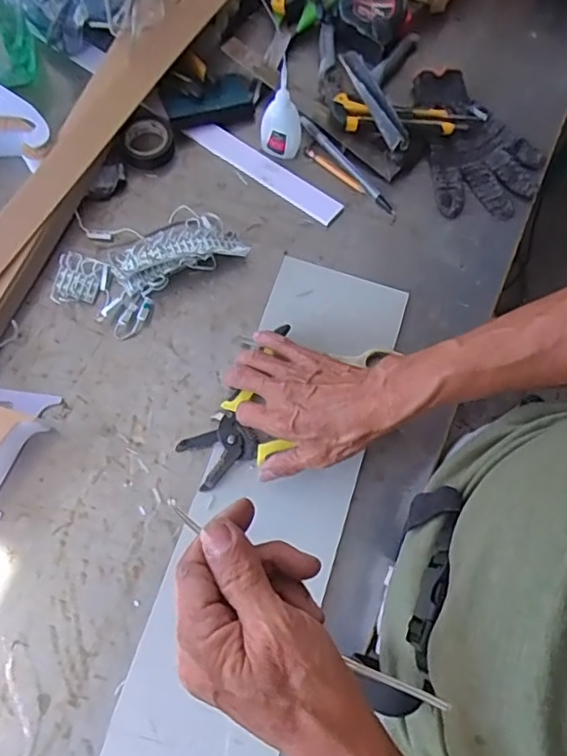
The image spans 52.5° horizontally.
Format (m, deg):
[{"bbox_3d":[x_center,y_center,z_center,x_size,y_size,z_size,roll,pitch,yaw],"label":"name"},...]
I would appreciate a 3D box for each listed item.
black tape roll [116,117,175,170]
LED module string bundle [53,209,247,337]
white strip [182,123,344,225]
[{"bbox_3d":[-0.154,-0.266,0.648,0.059,0.023,0.062,0,71,-1],"label":"black tape roll"},{"bbox_3d":[-0.139,-0.119,0.592,0.185,0.036,0.097,-34,75,-12],"label":"LED module string bundle"},{"bbox_3d":[-0.021,-0.234,0.646,0.193,0.006,0.029,35,86,7],"label":"white strip"}]

